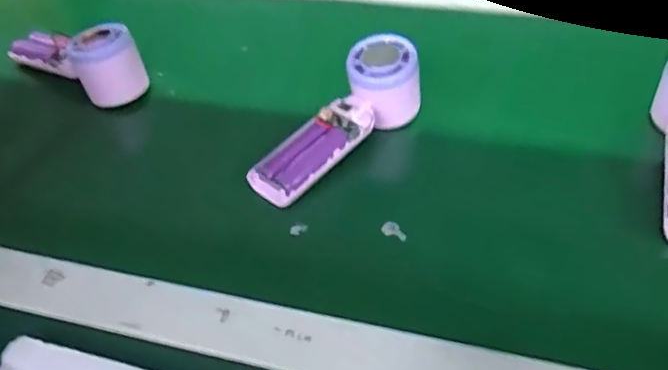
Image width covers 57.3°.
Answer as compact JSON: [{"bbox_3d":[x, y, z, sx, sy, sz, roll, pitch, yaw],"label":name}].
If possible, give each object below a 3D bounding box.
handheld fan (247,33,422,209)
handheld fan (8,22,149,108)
[{"bbox_3d":[0.004,-0.046,0.478,0.051,0.046,0.165,33,69,31],"label":"handheld fan"},{"bbox_3d":[-0.248,-0.125,0.579,0.158,0.069,0.049,26,51,27],"label":"handheld fan"}]

